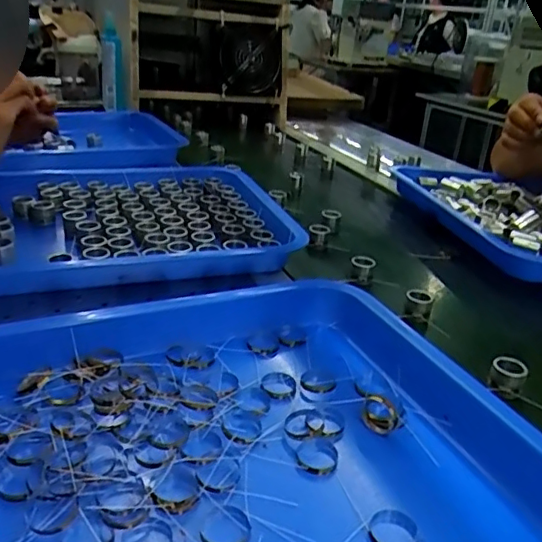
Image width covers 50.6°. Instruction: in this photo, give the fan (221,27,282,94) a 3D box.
[{"bbox_3d":[-0.044,-0.459,1.247,0.136,0.144,0.027,-5,4,-25],"label":"fan"}]

